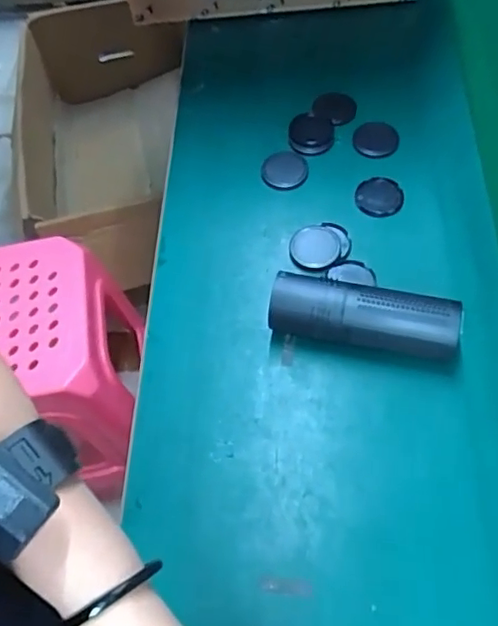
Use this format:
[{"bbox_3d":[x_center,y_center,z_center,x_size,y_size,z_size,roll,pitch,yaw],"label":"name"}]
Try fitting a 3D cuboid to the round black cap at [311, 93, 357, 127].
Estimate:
[{"bbox_3d":[0.102,-0.243,0.693,0.046,0.010,0.043,-2,60,3],"label":"round black cap"}]

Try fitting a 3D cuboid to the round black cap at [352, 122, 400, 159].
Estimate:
[{"bbox_3d":[0.145,-0.201,0.667,0.051,0.005,0.063,10,61,10],"label":"round black cap"}]

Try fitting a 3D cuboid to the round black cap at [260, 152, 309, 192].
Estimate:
[{"bbox_3d":[0.040,-0.158,0.655,0.051,0.004,0.054,-2,60,3],"label":"round black cap"}]

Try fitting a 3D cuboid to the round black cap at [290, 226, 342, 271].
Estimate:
[{"bbox_3d":[0.068,-0.066,0.595,0.049,0.004,0.050,-2,60,3],"label":"round black cap"}]

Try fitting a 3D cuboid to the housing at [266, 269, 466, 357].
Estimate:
[{"bbox_3d":[0.101,0.003,0.523,0.163,0.054,0.053,9,61,9],"label":"housing"}]

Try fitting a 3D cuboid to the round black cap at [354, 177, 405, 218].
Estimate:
[{"bbox_3d":[0.140,-0.124,0.627,0.051,0.008,0.049,-2,60,3],"label":"round black cap"}]

